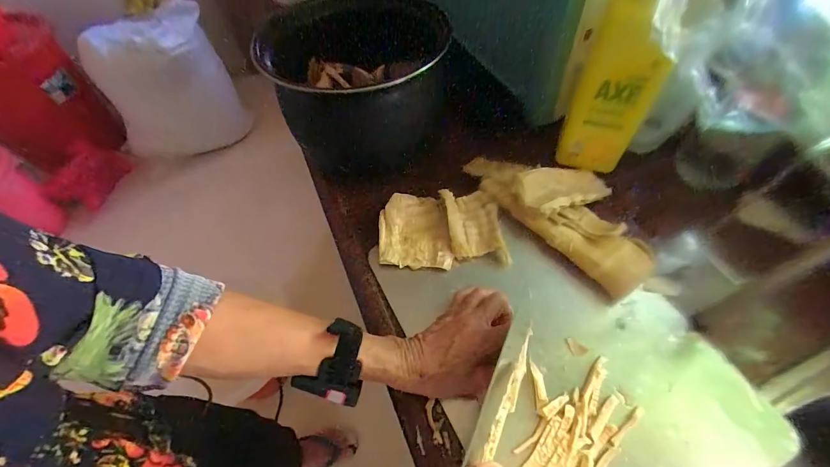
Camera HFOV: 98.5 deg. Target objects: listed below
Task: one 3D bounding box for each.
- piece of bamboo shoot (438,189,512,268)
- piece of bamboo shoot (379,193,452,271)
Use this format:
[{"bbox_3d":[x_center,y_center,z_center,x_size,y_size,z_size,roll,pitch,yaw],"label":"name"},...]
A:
[{"bbox_3d":[0.075,-0.010,0.456,0.067,0.022,0.107,-7,56,-2],"label":"piece of bamboo shoot"},{"bbox_3d":[-0.002,-0.007,0.465,0.089,0.021,0.108,-3,56,1],"label":"piece of bamboo shoot"}]

